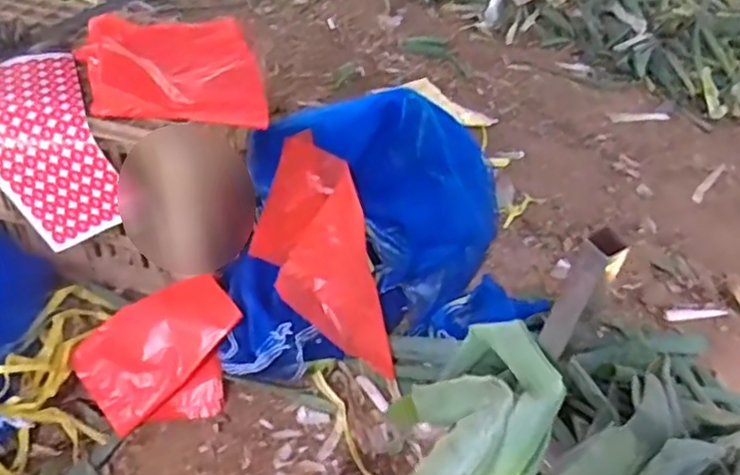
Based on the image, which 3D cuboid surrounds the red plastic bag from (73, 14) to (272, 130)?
[{"bbox_3d":[-0.287,-0.251,0.921,0.239,0.045,0.259,-8,45,-16],"label":"red plastic bag"}]

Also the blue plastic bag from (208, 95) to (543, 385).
[{"bbox_3d":[0.004,-0.014,1.023,0.493,0.221,0.390,-8,46,-15],"label":"blue plastic bag"}]

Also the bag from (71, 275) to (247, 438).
[{"bbox_3d":[-0.278,0.164,0.886,0.216,0.038,0.185,-34,79,-12],"label":"bag"}]

